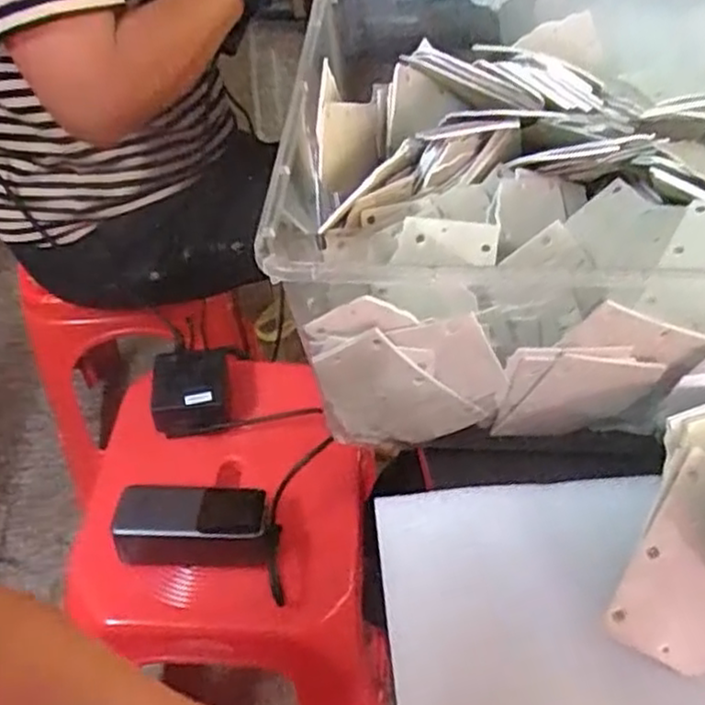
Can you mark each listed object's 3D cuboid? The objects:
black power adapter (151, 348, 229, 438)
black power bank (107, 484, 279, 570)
[{"bbox_3d":[-0.165,0.038,0.747,0.076,0.045,0.081,-10,47,-6],"label":"black power adapter"},{"bbox_3d":[-0.136,0.153,0.643,0.138,0.041,0.055,0,47,3],"label":"black power bank"}]

